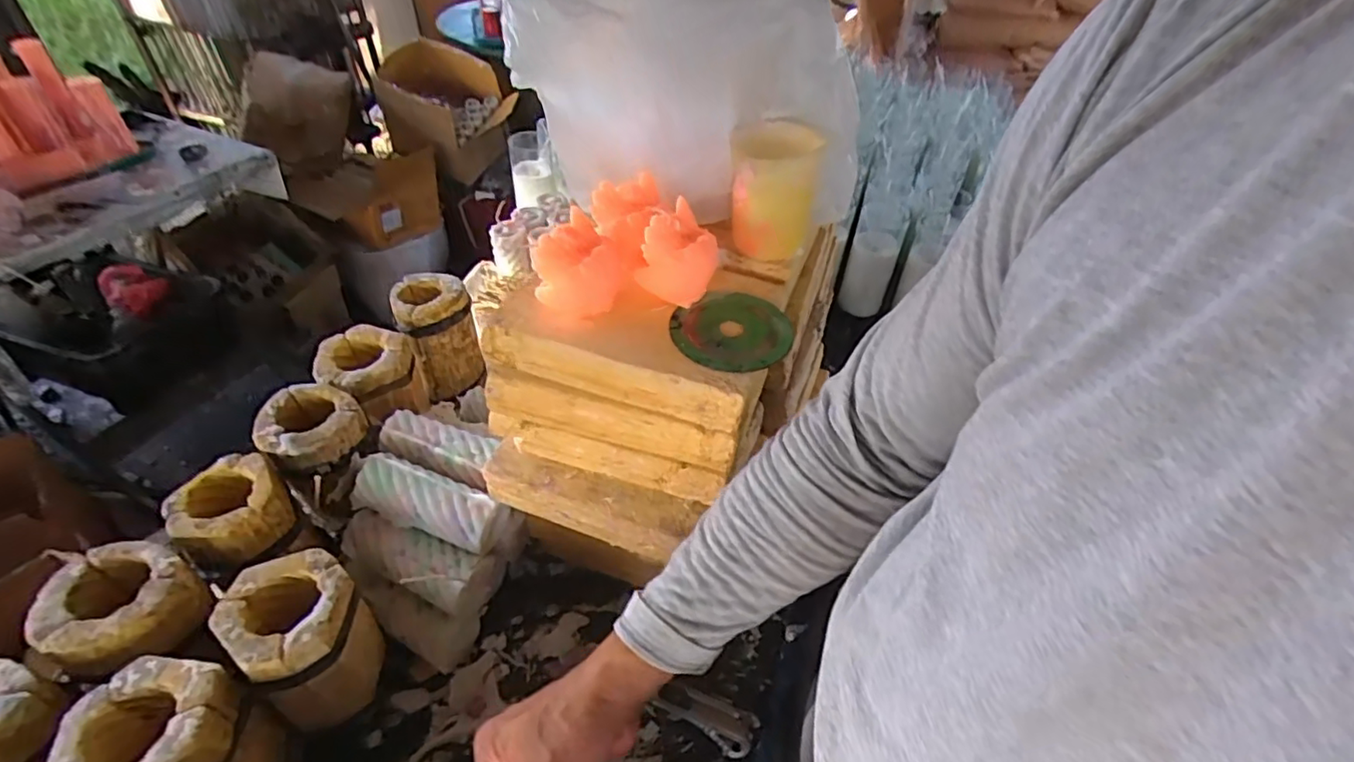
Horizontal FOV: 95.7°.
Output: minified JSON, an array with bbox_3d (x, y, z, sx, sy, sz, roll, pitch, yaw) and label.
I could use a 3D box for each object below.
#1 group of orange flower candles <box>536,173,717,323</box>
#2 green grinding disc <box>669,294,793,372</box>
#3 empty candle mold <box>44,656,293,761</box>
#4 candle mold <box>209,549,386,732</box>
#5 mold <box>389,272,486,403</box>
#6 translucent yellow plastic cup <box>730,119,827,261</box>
[{"bbox_3d":[-0.046,-0.105,0.486,0.138,0.065,0.096,-11,46,-15],"label":"group of orange flower candles"},{"bbox_3d":[0.043,-0.039,0.475,0.096,0.004,0.084,-23,50,-25],"label":"green grinding disc"},{"bbox_3d":[-0.350,0.273,0.442,0.108,0.139,0.091,8,44,4],"label":"empty candle mold"},{"bbox_3d":[-0.292,0.212,0.496,0.096,0.122,0.085,31,50,25],"label":"candle mold"},{"bbox_3d":[-0.303,-0.061,0.778,0.086,0.128,0.095,-17,47,-20],"label":"mold"},{"bbox_3d":[0.080,-0.160,0.522,0.073,0.095,0.058,5,44,1],"label":"translucent yellow plastic cup"}]

